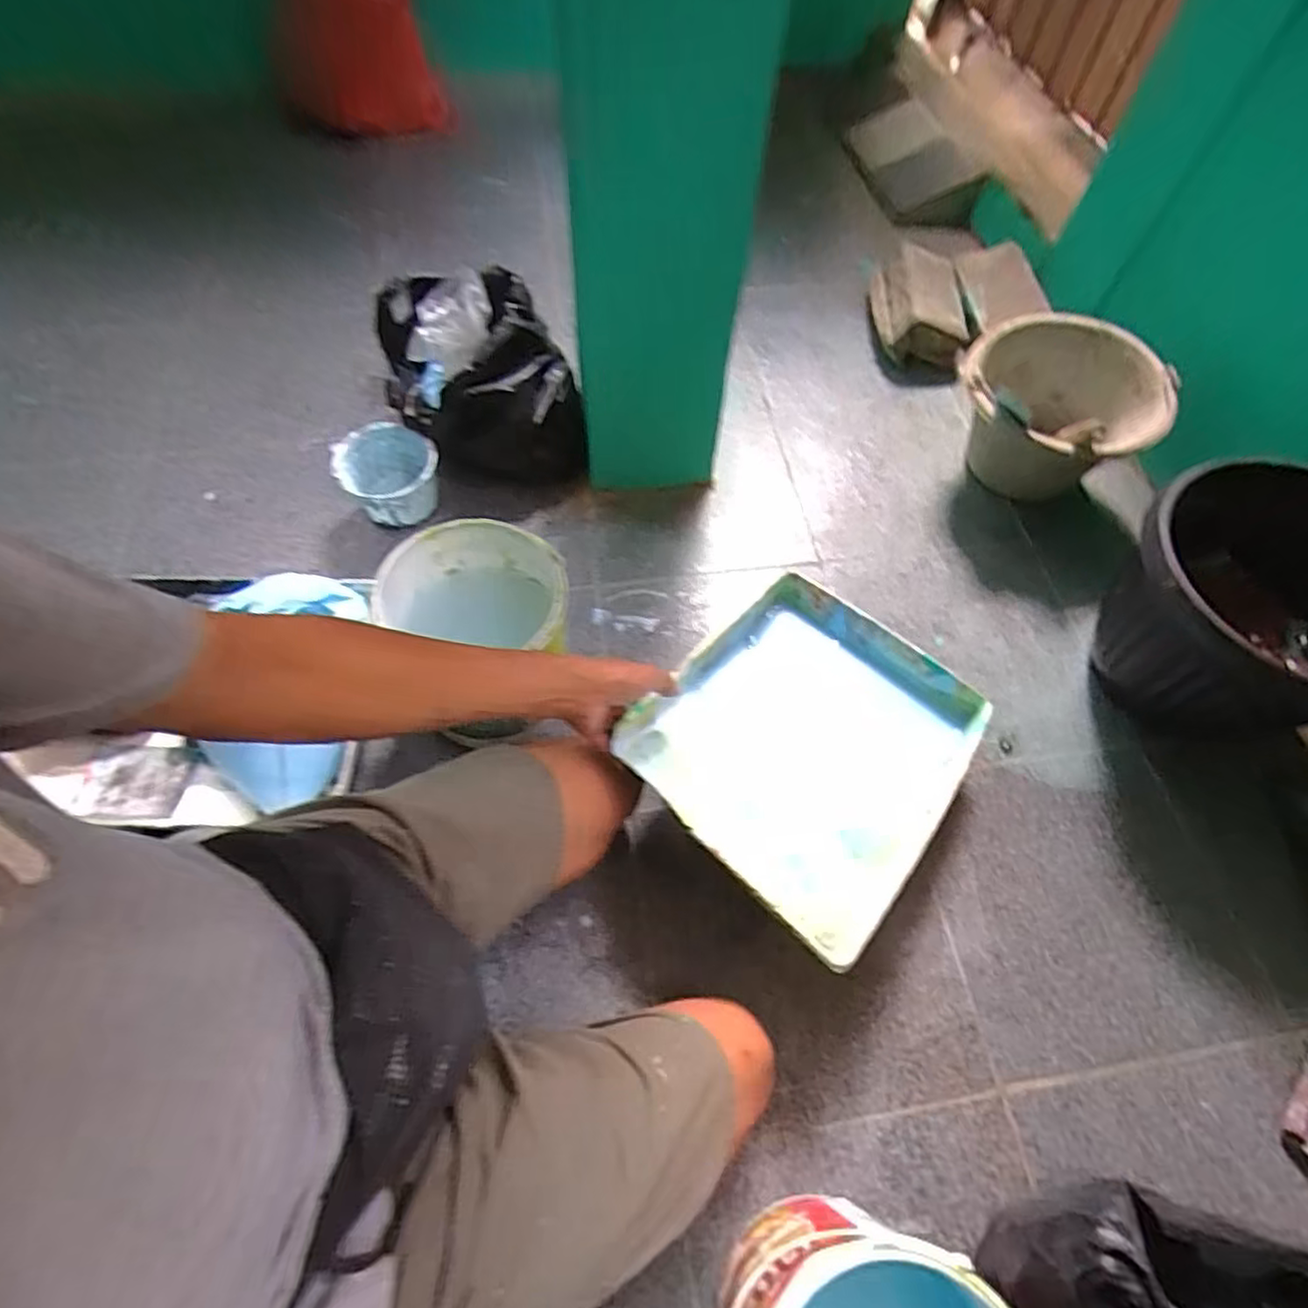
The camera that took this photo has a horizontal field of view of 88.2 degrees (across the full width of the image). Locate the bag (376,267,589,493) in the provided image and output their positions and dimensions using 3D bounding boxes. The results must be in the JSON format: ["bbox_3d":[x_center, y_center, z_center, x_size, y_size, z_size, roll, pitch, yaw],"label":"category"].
[{"bbox_3d":[-0.234,-0.368,0.923,0.256,0.198,0.228,-8,61,-7],"label":"bag"}]

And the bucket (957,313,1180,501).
[{"bbox_3d":[0.550,-0.321,0.945,0.242,0.182,0.234,1,60,-2],"label":"bucket"}]

